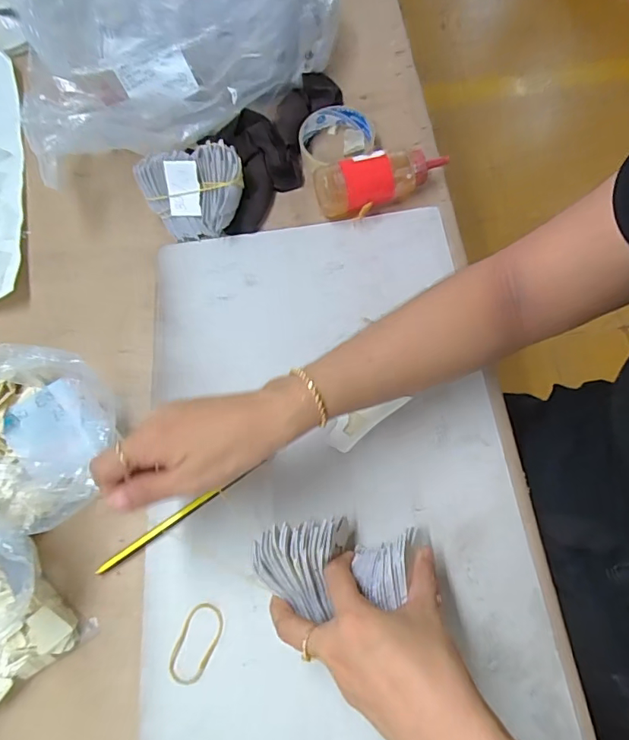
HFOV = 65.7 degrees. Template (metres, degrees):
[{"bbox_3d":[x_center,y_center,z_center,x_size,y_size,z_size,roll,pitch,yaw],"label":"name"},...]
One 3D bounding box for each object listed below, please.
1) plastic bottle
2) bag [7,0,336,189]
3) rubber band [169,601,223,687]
[{"bbox_3d":[0.071,-0.197,0.507,0.139,0.046,0.056,-9,66,0],"label":"plastic bottle"},{"bbox_3d":[-0.205,-0.460,0.549,0.360,0.209,0.418,-29,67,-9],"label":"bag"},{"bbox_3d":[-0.089,0.205,0.367,0.029,0.004,0.055,18,69,12],"label":"rubber band"}]

